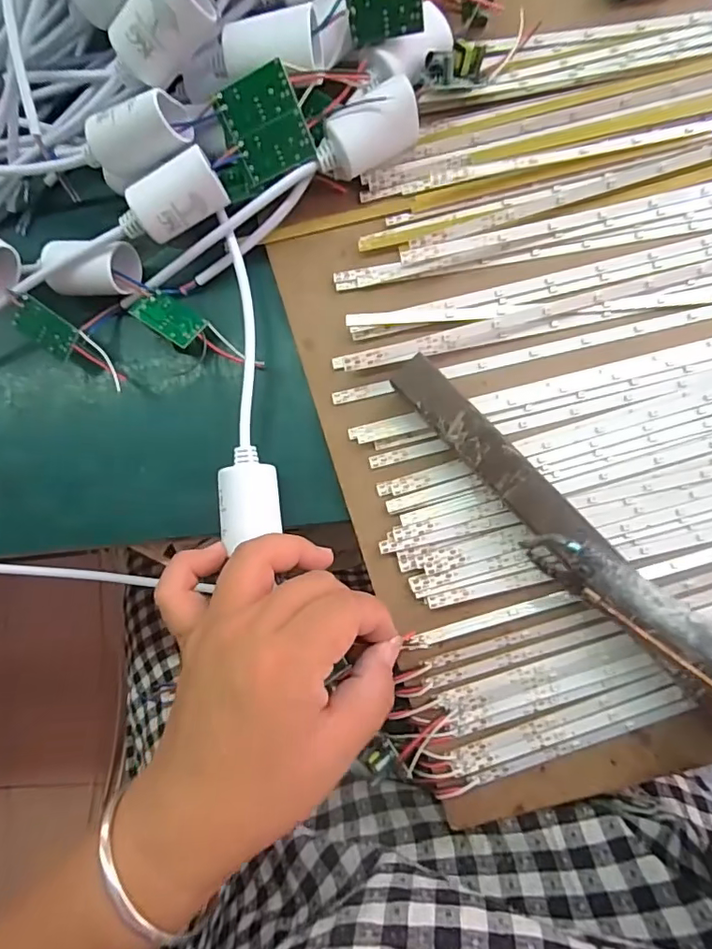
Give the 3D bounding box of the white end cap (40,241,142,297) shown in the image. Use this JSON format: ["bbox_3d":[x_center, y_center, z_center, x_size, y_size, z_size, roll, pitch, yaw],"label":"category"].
[{"bbox_3d":[-0.144,-0.110,0.284,0.045,0.030,0.027,-2,84,8],"label":"white end cap"}]

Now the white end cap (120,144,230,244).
[{"bbox_3d":[-0.091,-0.133,0.254,0.052,0.022,0.022,-29,81,4],"label":"white end cap"}]

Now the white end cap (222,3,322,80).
[{"bbox_3d":[-0.039,-0.199,0.245,0.044,0.023,0.027,-6,82,7],"label":"white end cap"}]

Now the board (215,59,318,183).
[{"bbox_3d":[-0.043,-0.168,0.252,0.034,0.006,0.041,-17,123,16],"label":"board"}]

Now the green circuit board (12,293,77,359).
[{"bbox_3d":[-0.167,-0.078,0.280,0.035,0.004,0.021,35,111,-1],"label":"green circuit board"}]

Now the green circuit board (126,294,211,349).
[{"bbox_3d":[-0.101,-0.085,0.280,0.039,0.004,0.021,35,69,9],"label":"green circuit board"}]

